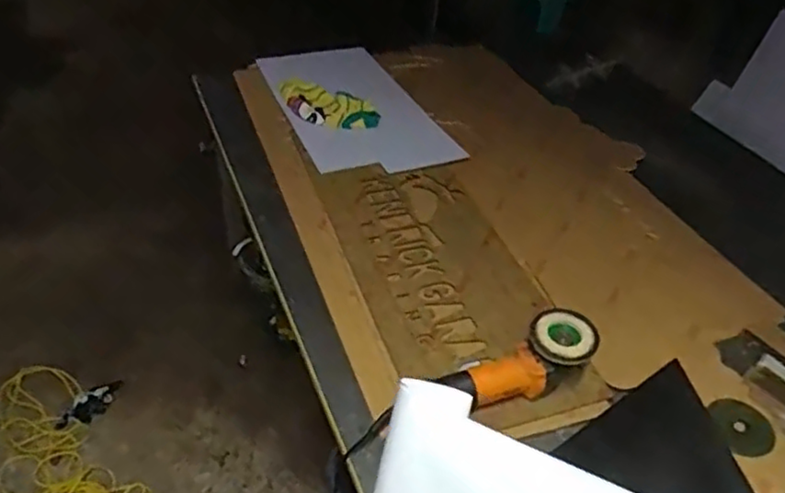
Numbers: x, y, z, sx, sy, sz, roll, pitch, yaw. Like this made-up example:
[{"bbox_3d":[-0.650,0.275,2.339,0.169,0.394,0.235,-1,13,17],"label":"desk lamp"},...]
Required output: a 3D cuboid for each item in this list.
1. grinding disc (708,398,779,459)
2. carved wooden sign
[{"bbox_3d":[0.518,0.265,0.992,0.094,0.010,0.094,7,41,-7],"label":"grinding disc"},{"bbox_3d":[0.086,0.043,1.225,0.294,0.025,0.691,-12,44,-15],"label":"carved wooden sign"}]

